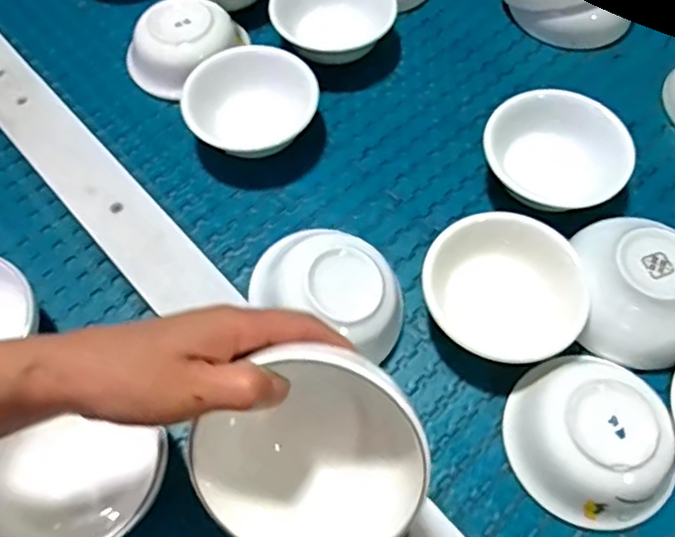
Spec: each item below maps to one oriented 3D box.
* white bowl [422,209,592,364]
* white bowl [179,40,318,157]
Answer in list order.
[{"bbox_3d":[0.118,0.018,0.448,0.110,0.048,0.100,1,60,-2],"label":"white bowl"},{"bbox_3d":[-0.072,-0.139,0.531,0.109,0.041,0.092,-1,83,4],"label":"white bowl"}]

